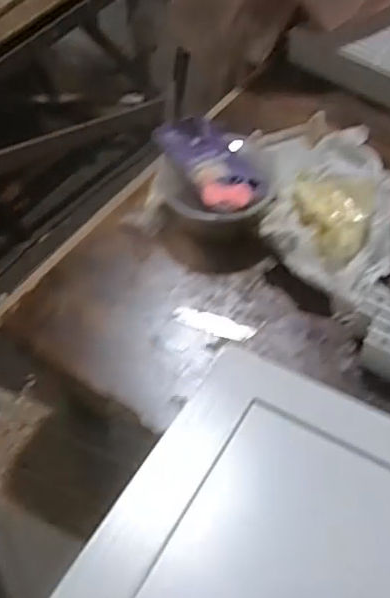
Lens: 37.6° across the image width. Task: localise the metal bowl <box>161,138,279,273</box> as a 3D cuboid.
[{"bbox_3d":[0.033,-0.130,0.736,0.141,0.091,0.156,-2,54,3],"label":"metal bowl"}]

